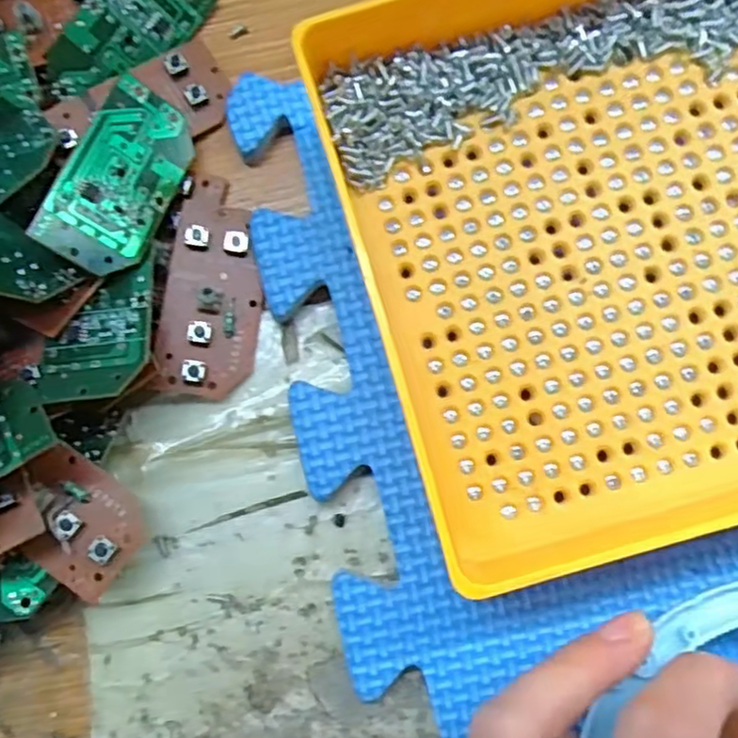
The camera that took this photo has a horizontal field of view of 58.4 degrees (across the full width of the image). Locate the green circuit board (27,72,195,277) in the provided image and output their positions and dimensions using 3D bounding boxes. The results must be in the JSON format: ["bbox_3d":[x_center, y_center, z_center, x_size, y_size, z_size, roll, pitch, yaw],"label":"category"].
[{"bbox_3d":[-0.073,-0.056,0.195,0.029,0.004,0.060,31,65,-32],"label":"green circuit board"}]

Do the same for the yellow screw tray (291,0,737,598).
[{"bbox_3d":[0.117,-0.050,0.174,0.243,0.038,0.163,-16,81,2],"label":"yellow screw tray"}]

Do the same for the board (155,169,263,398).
[{"bbox_3d":[-0.048,-0.027,0.202,0.028,0.008,0.069,4,82,5],"label":"board"}]

